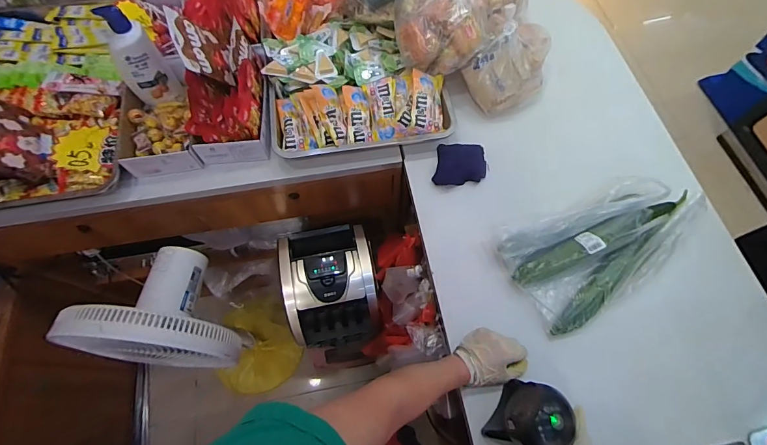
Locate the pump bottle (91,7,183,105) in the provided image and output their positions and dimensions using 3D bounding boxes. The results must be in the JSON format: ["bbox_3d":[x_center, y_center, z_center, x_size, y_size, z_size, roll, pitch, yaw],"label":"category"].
[{"bbox_3d":[-0.503,-0.329,0.767,0.093,0.205,0.051,-36,71,-14],"label":"pump bottle"}]

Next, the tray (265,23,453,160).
[{"bbox_3d":[-0.062,-0.323,0.839,0.391,0.069,0.337,-8,67,-3],"label":"tray"}]

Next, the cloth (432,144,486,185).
[{"bbox_3d":[0.166,-0.127,0.800,0.103,0.022,0.095,6,67,3],"label":"cloth"}]

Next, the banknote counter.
[{"bbox_3d":[-0.140,0.174,1.022,0.240,0.150,0.293,-11,67,-4],"label":"banknote counter"}]

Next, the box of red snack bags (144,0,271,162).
[{"bbox_3d":[-0.353,-0.403,0.821,0.158,0.178,0.519,-9,67,-3],"label":"box of red snack bags"}]

